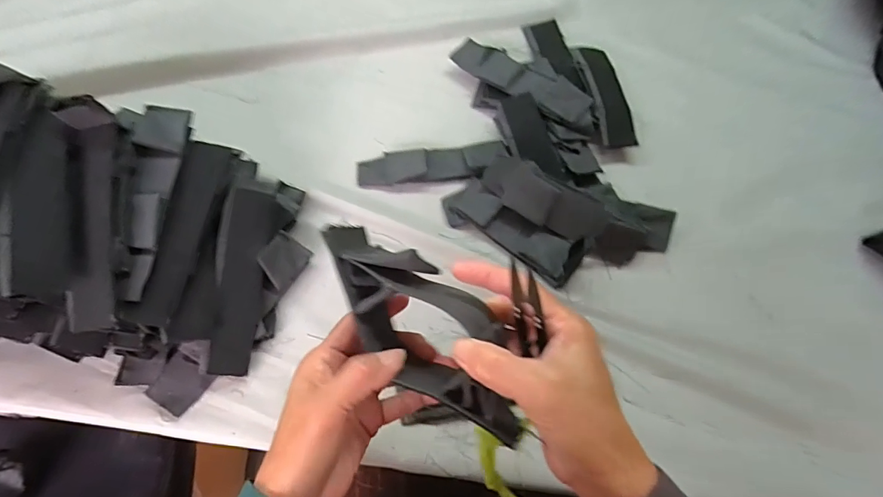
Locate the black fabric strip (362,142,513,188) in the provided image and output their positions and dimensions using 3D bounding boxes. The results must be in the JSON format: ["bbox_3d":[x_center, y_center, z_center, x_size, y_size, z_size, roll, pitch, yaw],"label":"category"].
[{"bbox_3d":[-0.011,-0.103,0.554,0.180,0.017,0.049,-6,62,-1],"label":"black fabric strip"}]

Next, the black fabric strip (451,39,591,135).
[{"bbox_3d":[0.102,-0.212,0.581,0.216,0.016,0.051,36,80,23],"label":"black fabric strip"}]

